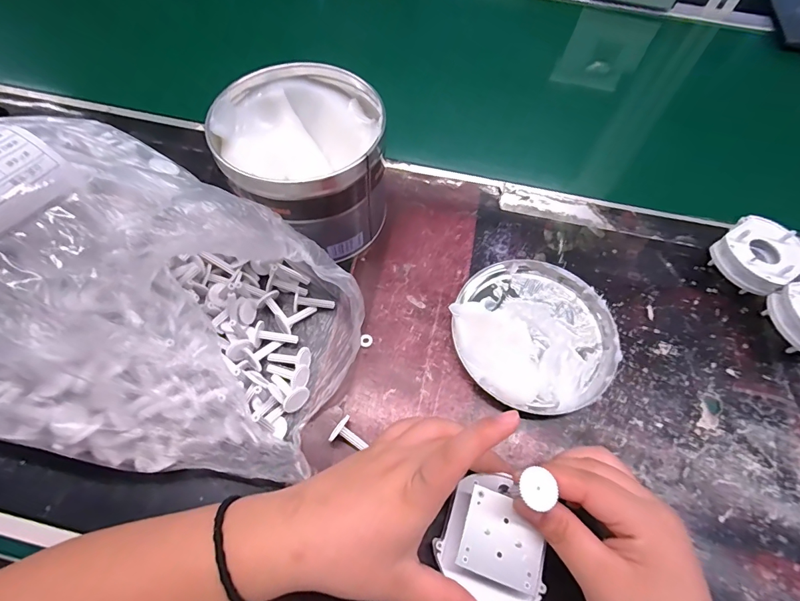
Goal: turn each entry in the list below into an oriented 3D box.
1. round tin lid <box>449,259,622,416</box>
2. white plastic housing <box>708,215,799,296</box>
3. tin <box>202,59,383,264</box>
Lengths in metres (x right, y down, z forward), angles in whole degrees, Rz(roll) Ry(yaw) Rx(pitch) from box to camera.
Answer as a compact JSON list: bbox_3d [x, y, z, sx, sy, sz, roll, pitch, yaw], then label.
[{"bbox_3d":[0.108,0.021,0.309,0.126,0.027,0.127,1,63,-2],"label":"round tin lid"},{"bbox_3d":[0.307,-0.036,0.340,0.064,0.039,0.061,1,63,-2],"label":"white plastic housing"},{"bbox_3d":[-0.072,-0.113,0.329,0.124,0.100,0.120,1,63,-2],"label":"tin"}]

